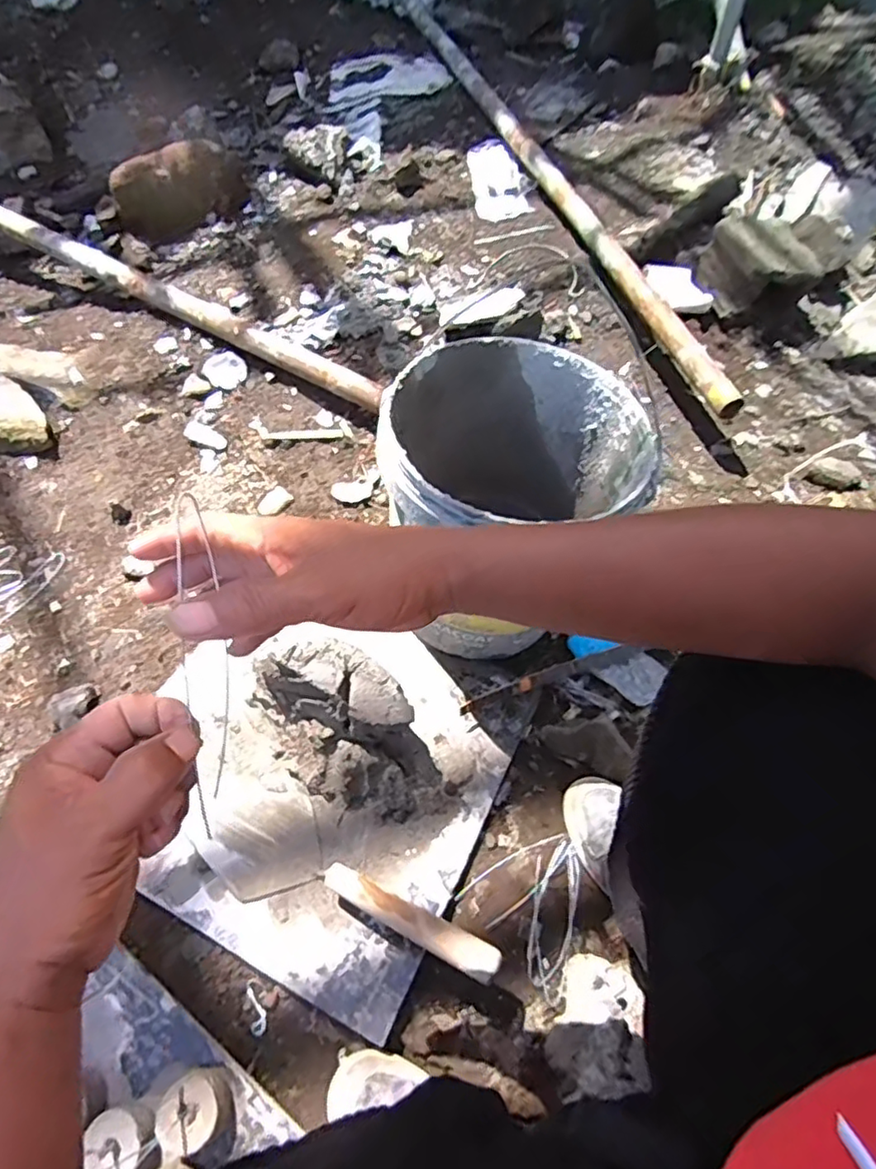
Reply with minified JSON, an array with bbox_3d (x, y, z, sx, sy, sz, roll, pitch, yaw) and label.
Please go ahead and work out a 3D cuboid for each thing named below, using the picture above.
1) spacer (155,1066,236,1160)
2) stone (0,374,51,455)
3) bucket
[{"bbox_3d":[-0.220,0.479,0.567,0.061,0.033,0.055,-26,65,-15],"label":"spacer"},{"bbox_3d":[-0.719,-0.265,1.015,0.127,0.055,0.173,-38,67,-18],"label":"stone"},{"bbox_3d":[0.086,-0.105,0.799,0.288,0.317,0.288,0,61,1],"label":"bucket"}]

